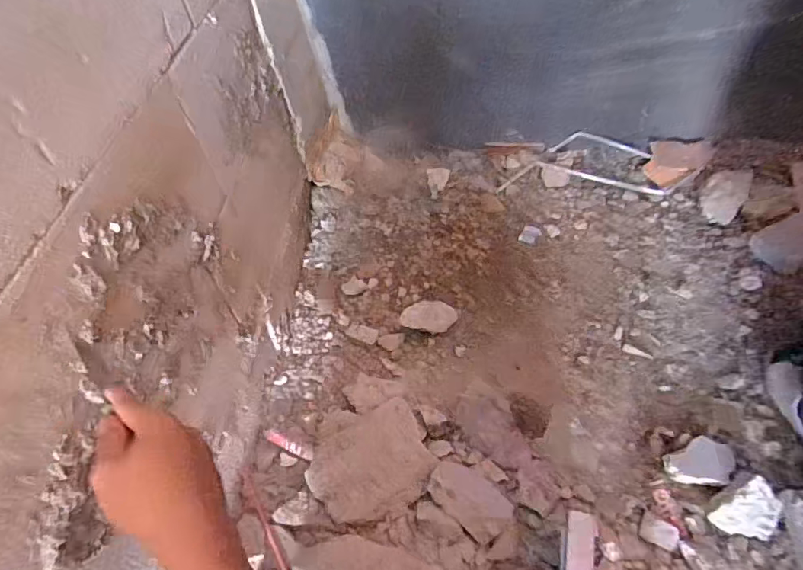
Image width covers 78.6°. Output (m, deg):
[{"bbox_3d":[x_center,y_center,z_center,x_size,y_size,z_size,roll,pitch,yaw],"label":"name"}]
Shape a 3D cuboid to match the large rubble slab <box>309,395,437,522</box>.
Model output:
[{"bbox_3d":[-0.048,0.282,0.779,0.190,0.026,0.150,-19,65,-11],"label":"large rubble slab"}]

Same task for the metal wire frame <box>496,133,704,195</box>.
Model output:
[{"bbox_3d":[0.493,-0.305,1.246,0.480,0.065,0.156,3,53,7],"label":"metal wire frame"}]

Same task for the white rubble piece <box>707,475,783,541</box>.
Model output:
[{"bbox_3d":[0.510,0.333,0.713,0.094,0.029,0.061,-28,53,-15],"label":"white rubble piece"}]

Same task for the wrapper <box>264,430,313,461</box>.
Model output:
[{"bbox_3d":[-0.197,0.275,0.849,0.110,0.017,0.018,20,57,19],"label":"wrapper"}]

